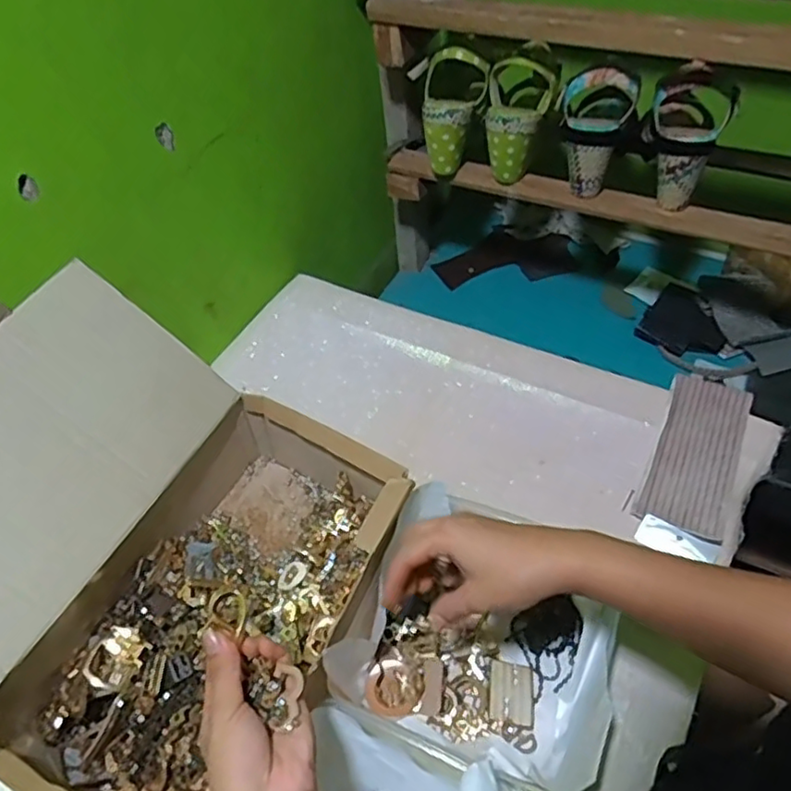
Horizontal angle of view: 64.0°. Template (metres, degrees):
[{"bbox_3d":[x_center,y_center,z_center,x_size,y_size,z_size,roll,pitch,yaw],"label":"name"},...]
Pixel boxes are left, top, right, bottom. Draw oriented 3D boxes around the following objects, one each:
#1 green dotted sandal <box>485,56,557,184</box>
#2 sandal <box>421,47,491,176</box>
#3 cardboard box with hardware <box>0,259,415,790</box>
[{"bbox_3d":[0.146,-0.328,0.755,0.077,0.127,0.081,7,51,11],"label":"green dotted sandal"},{"bbox_3d":[0.073,-0.349,0.777,0.075,0.131,0.070,3,50,7],"label":"sandal"},{"bbox_3d":[-0.205,0.118,0.514,0.339,0.227,0.333,22,55,22],"label":"cardboard box with hardware"}]

